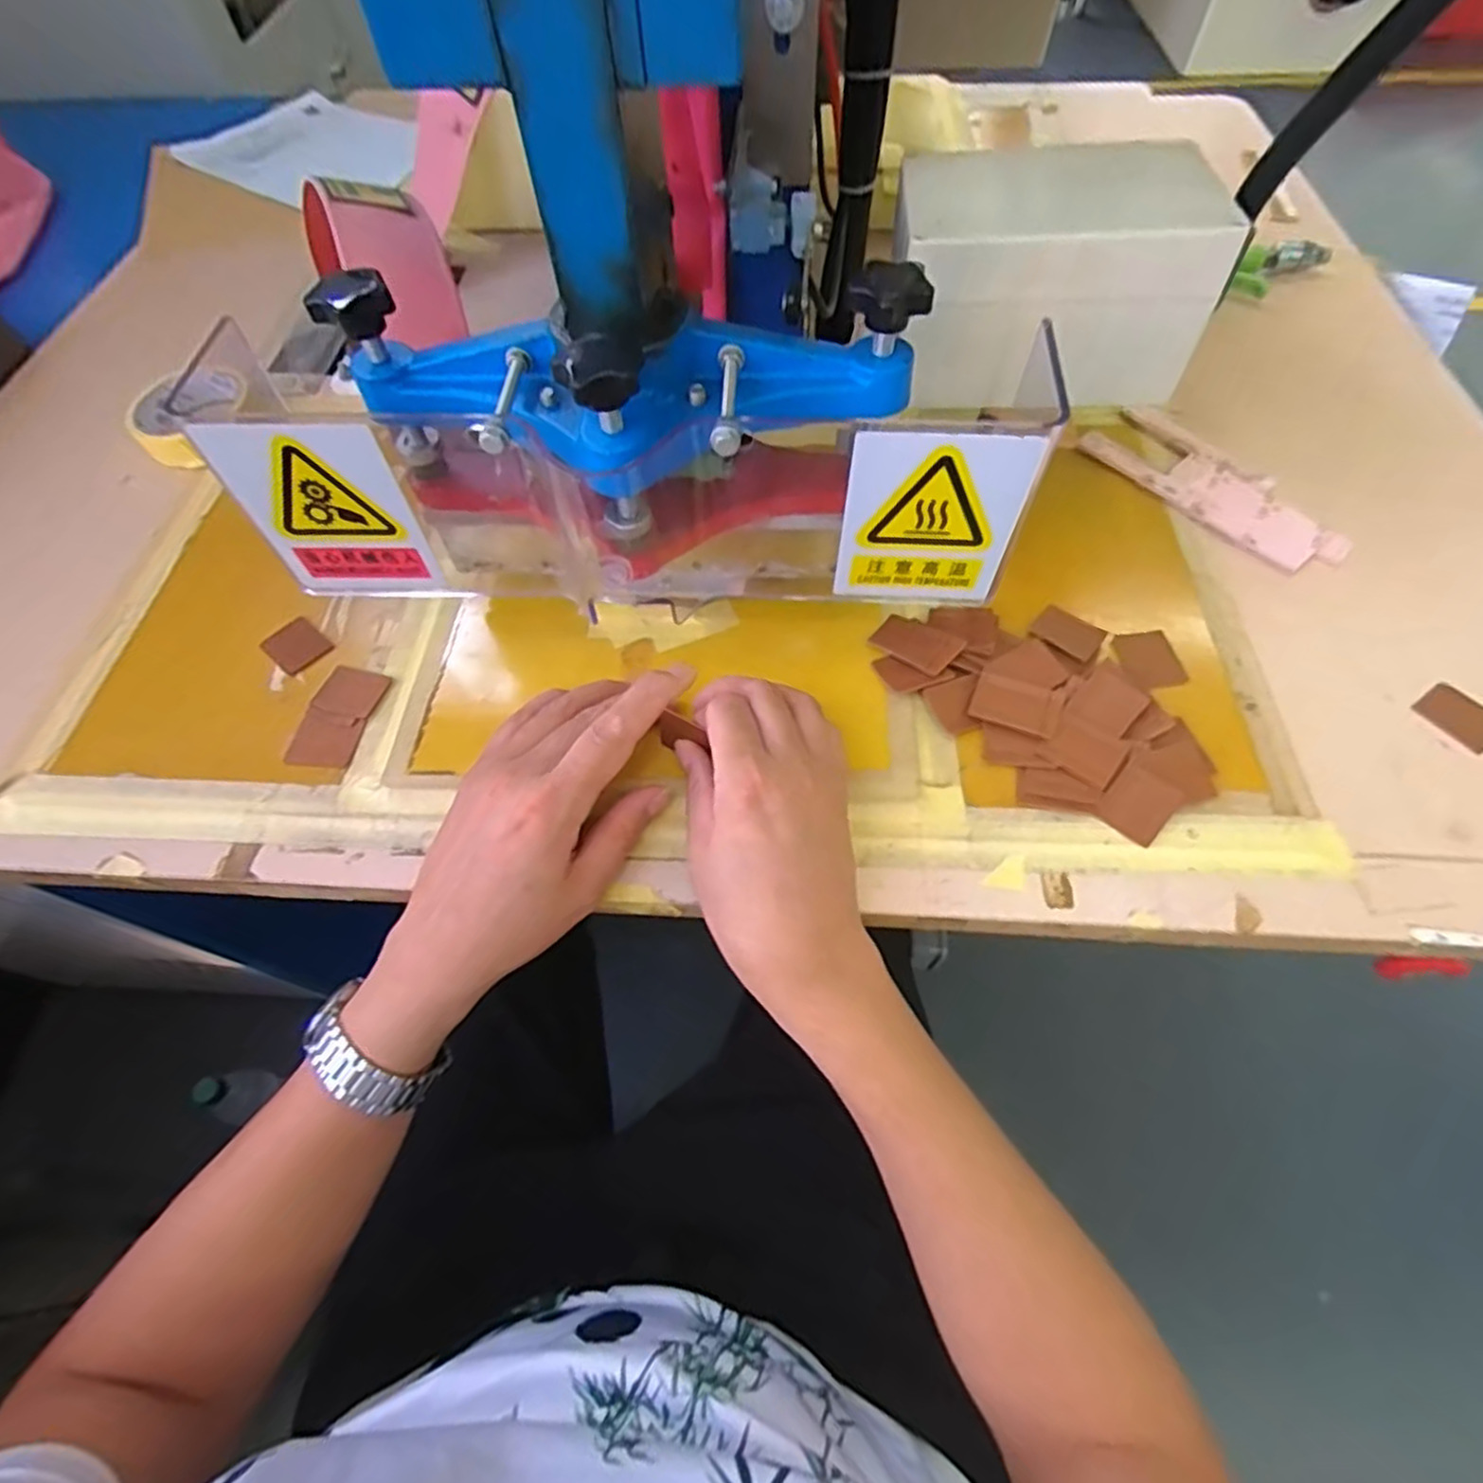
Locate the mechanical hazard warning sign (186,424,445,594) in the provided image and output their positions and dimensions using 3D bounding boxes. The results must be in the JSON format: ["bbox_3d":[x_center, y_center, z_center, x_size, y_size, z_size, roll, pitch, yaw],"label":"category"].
[{"bbox_3d":[-0.198,-0.109,0.349,0.071,0.105,0.010,-1,61,-3],"label":"mechanical hazard warning sign"}]

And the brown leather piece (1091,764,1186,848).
[{"bbox_3d":[0.211,0.033,0.379,0.032,0.004,0.040,39,73,14],"label":"brown leather piece"}]

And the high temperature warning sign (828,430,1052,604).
[{"bbox_3d":[0.089,-0.102,0.337,0.079,0.096,0.006,1,60,3],"label":"high temperature warning sign"}]

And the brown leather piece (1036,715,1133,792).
[{"bbox_3d":[0.187,0.005,0.388,0.039,0.005,0.031,34,67,19],"label":"brown leather piece"}]

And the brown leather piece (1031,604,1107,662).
[{"bbox_3d":[0.201,-0.067,0.439,0.038,0.007,0.034,35,67,20],"label":"brown leather piece"}]

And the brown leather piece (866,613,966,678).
[{"bbox_3d":[0.106,-0.061,0.432,0.049,0.004,0.033,34,67,20],"label":"brown leather piece"}]

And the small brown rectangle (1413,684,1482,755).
[{"bbox_3d":[0.414,-0.015,0.408,0.033,0.004,0.040,-32,64,-15],"label":"small brown rectangle"}]

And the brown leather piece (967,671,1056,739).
[{"bbox_3d":[0.152,-0.021,0.400,0.043,0.004,0.030,21,63,14],"label":"brown leather piece"}]

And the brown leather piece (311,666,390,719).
[{"bbox_3d":[-0.238,-0.030,0.435,0.042,0.004,0.030,12,68,14],"label":"brown leather piece"}]

